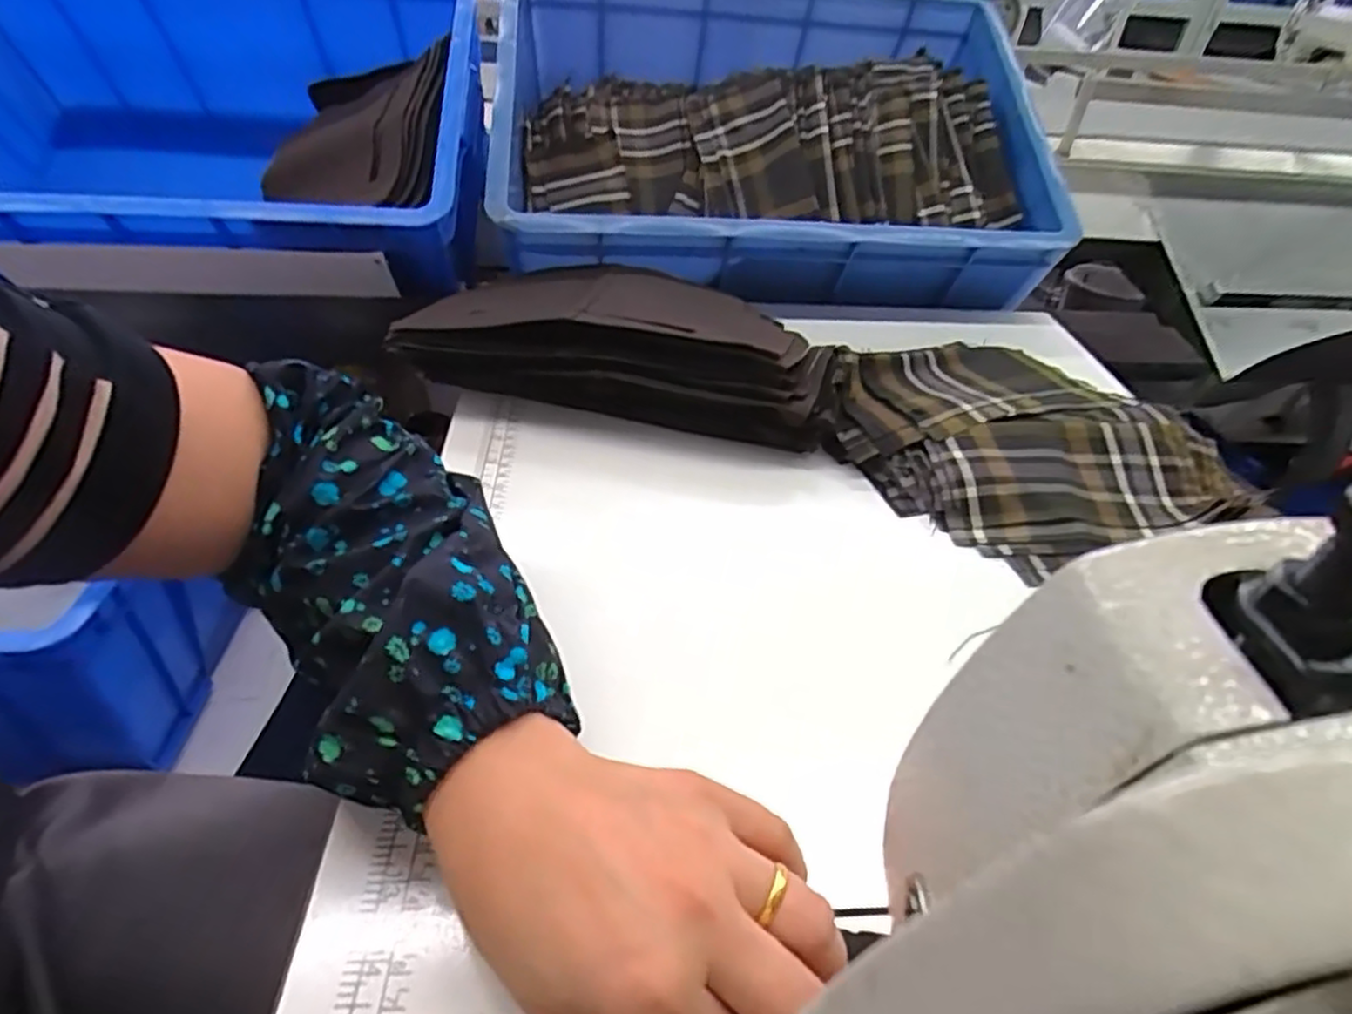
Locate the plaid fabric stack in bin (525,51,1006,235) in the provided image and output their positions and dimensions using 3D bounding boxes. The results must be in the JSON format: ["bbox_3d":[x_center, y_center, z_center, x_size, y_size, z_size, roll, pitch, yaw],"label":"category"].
[{"bbox_3d":[0.095,-0.340,0.688,0.476,0.130,0.227,-2,74,-5],"label":"plaid fabric stack in bin"}]

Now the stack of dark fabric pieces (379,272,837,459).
[{"bbox_3d":[-0.033,-0.126,0.524,0.286,0.077,0.173,7,40,7],"label":"stack of dark fabric pieces"}]

